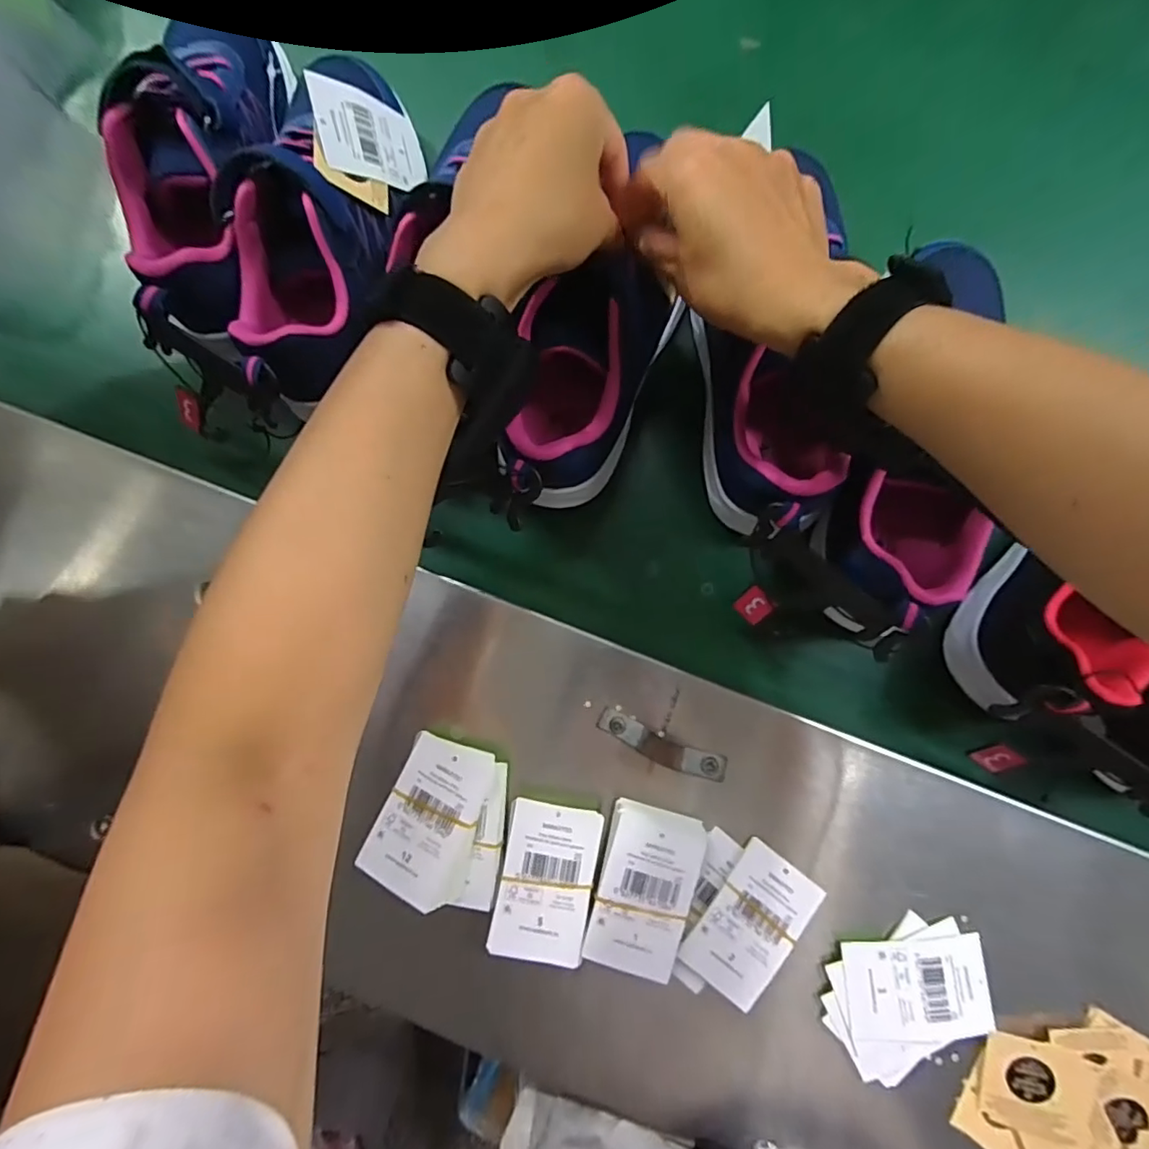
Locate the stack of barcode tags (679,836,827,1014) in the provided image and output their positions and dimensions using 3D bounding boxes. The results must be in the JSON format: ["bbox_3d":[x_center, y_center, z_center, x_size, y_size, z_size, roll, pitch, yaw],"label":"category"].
[{"bbox_3d":[0.099,0.195,0.307,0.047,0.006,0.077,38,85,5],"label":"stack of barcode tags"}]

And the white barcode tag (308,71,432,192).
[{"bbox_3d":[-0.123,-0.267,0.341,0.006,0.076,0.047,1,106,36],"label":"white barcode tag"}]

